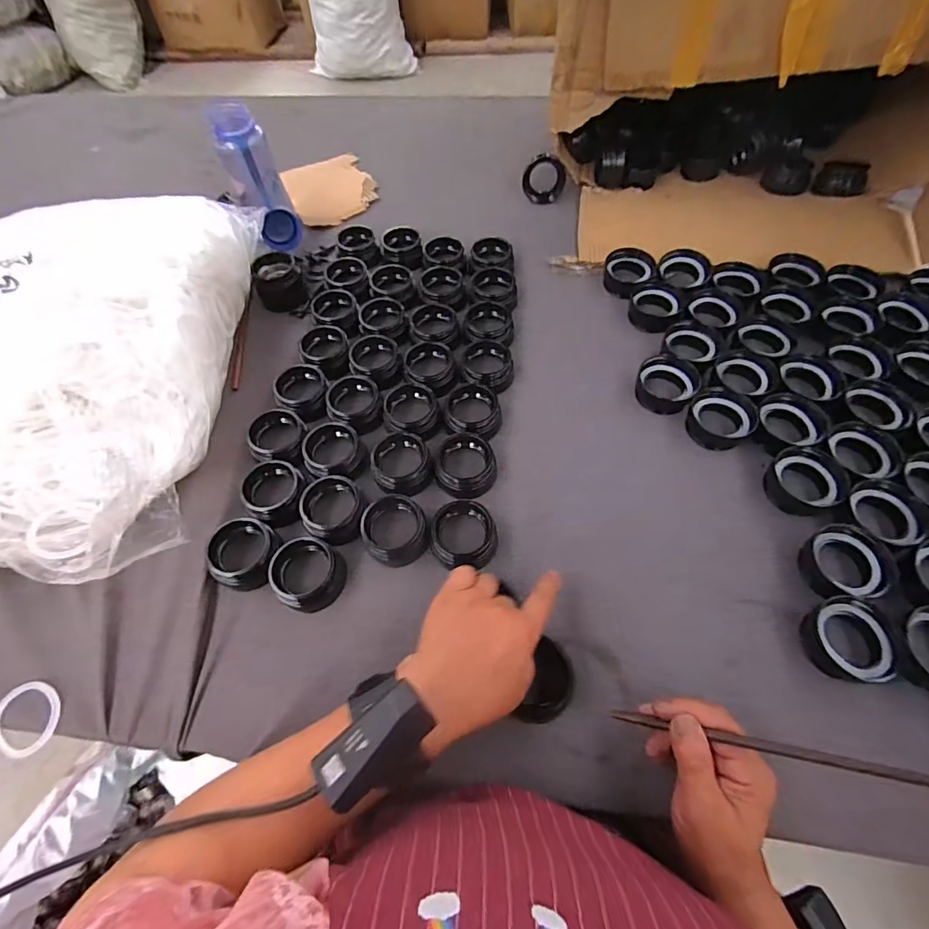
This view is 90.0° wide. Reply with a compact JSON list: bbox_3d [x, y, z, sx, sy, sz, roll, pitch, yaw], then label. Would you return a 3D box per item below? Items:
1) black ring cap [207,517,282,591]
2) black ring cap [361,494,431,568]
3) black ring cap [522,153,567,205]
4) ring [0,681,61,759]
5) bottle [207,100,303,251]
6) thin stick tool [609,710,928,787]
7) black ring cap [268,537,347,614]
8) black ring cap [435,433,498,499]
[{"bbox_3d":[-0.218,0.087,0.457,0.065,0.032,0.065,13,60,9],"label":"black ring cap"},{"bbox_3d":[-0.069,0.067,0.466,0.063,0.040,0.059,-1,59,1],"label":"black ring cap"},{"bbox_3d":[0.132,-0.482,0.785,0.075,0.015,0.074,1,93,9],"label":"black ring cap"},{"bbox_3d":[-0.389,0.226,0.412,0.062,0.007,0.060,-1,72,4],"label":"ring"},{"bbox_3d":[-0.300,-0.419,0.687,0.075,0.188,0.067,-31,33,-16],"label":"bottle"},{"bbox_3d":[0.206,0.175,0.280,0.237,0.013,0.006,-10,50,40],"label":"thin stick tool"},{"bbox_3d":[-0.152,0.106,0.450,0.064,0.041,0.061,-1,59,1],"label":"black ring cap"},{"bbox_3d":[0.002,0.002,0.501,0.066,0.035,0.063,-2,59,0],"label":"black ring cap"}]

